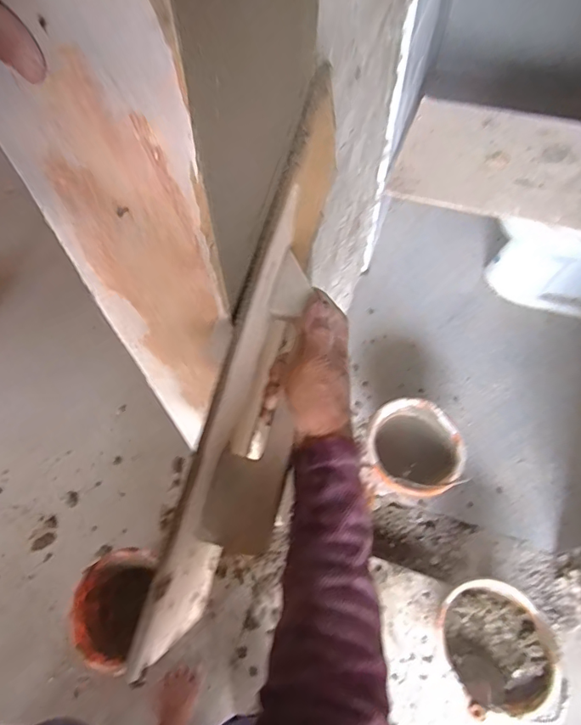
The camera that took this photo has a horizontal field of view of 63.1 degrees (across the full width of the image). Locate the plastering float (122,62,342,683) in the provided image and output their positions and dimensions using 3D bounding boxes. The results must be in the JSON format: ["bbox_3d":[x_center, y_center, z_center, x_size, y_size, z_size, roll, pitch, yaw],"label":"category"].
[{"bbox_3d":[-0.012,-0.002,0.421,0.062,0.133,0.483,13,81,8],"label":"plastering float"}]

